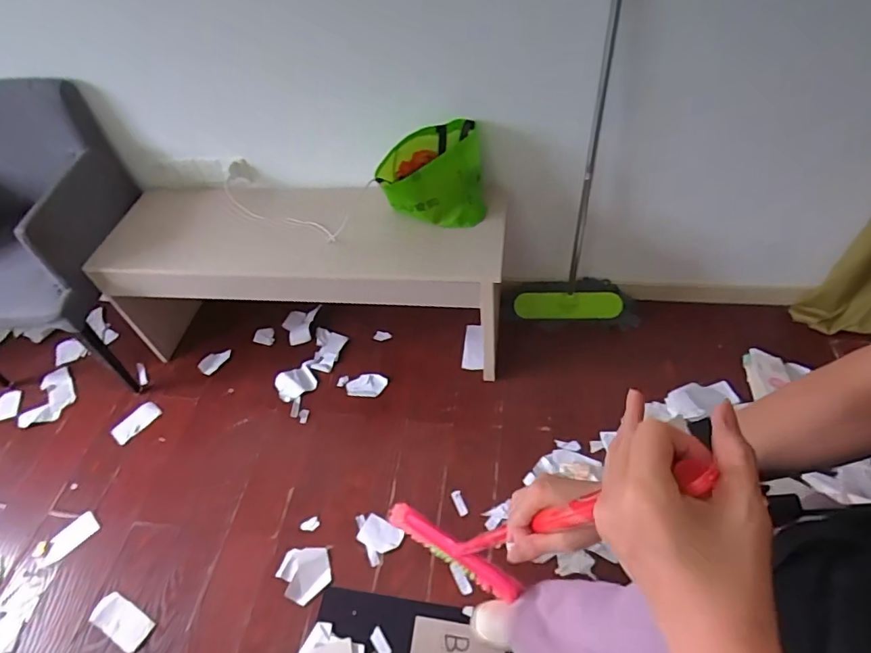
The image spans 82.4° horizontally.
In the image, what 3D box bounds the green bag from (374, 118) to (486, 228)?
[{"bbox_3d":[-0.020,-0.426,1.439,0.288,0.231,0.253,-10,48,-2],"label":"green bag"}]

